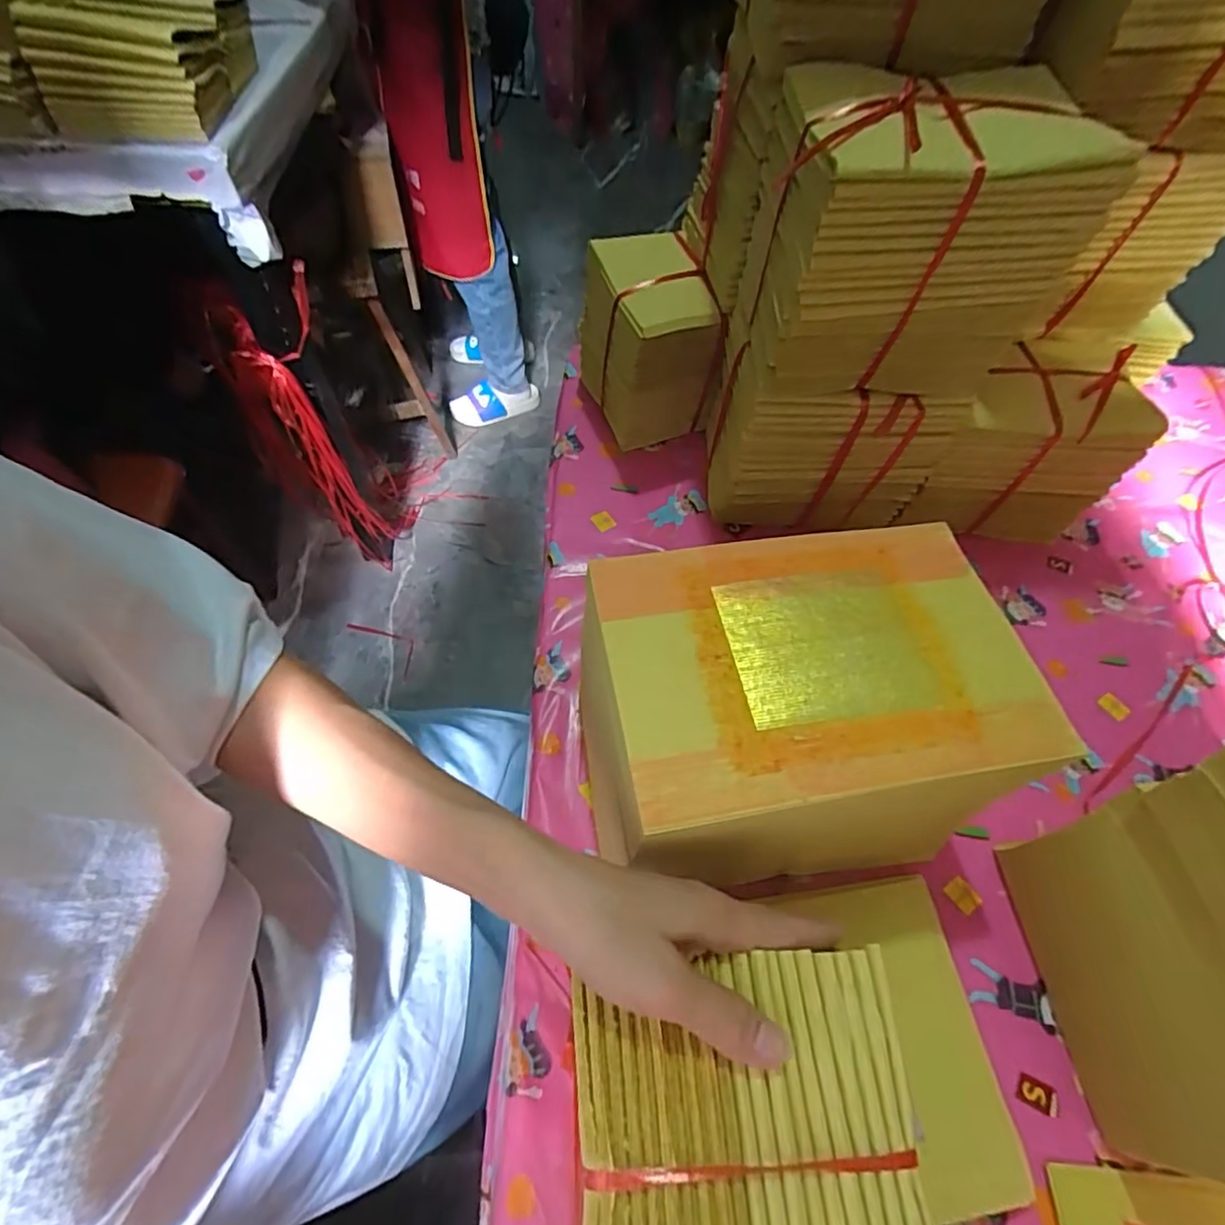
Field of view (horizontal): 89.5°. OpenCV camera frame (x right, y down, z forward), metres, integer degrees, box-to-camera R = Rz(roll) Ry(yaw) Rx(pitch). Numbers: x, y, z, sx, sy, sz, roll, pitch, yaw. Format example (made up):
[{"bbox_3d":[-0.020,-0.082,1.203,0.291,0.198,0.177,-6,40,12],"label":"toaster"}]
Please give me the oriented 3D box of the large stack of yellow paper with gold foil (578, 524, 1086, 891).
[{"bbox_3d":[0.106,0.065,0.401,0.253,0.153,0.168,-7,60,-7],"label":"large stack of yellow paper with gold foil"}]

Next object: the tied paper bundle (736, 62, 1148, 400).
[{"bbox_3d":[0.183,-0.238,0.399,0.163,0.149,0.117,-1,59,-3],"label":"tied paper bundle"}]

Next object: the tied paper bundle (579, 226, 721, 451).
[{"bbox_3d":[0.034,-0.250,0.583,0.094,0.148,0.129,-18,62,-13],"label":"tied paper bundle"}]

